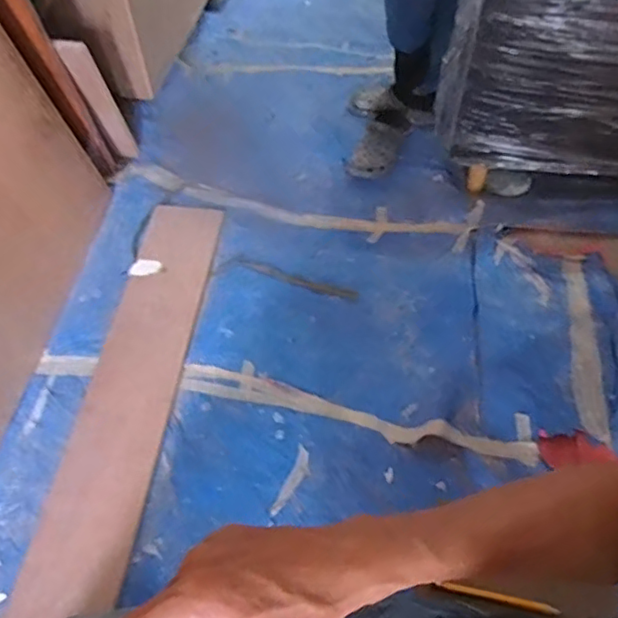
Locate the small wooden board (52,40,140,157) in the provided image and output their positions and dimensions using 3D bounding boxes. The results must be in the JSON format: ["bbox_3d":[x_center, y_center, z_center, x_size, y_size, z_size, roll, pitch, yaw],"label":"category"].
[{"bbox_3d":[-0.519,-0.519,1.509,0.060,0.340,0.028,-29,56,-7],"label":"small wooden board"}]

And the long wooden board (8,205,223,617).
[{"bbox_3d":[-0.403,0.444,1.032,0.178,0.025,1.683,6,56,5],"label":"long wooden board"}]

